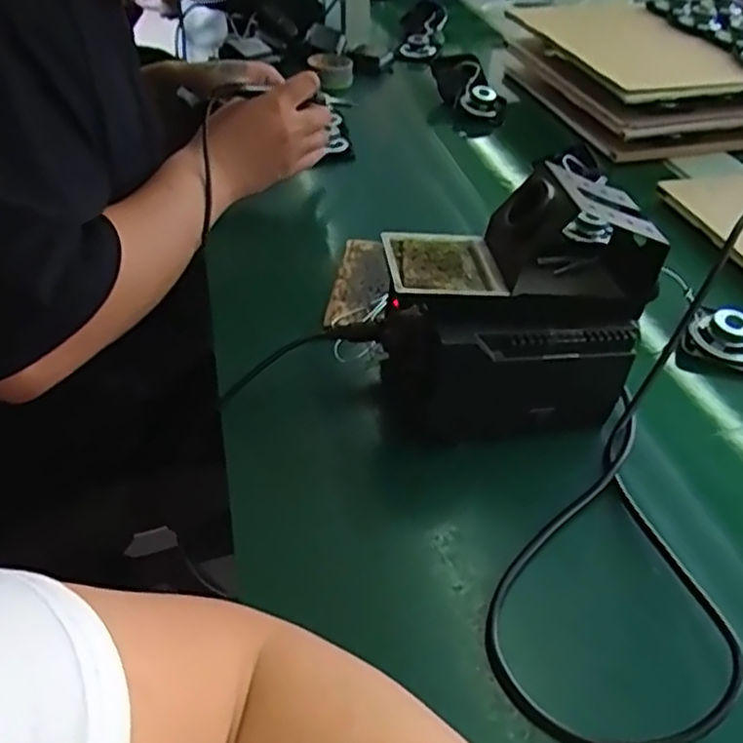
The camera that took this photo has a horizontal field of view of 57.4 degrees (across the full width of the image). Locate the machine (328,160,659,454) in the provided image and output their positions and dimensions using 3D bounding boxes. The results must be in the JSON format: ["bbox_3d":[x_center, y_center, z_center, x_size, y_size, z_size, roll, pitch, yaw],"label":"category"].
[{"bbox_3d":[0.084,-0.044,0.447,0.187,0.147,0.101,-6,43,-8],"label":"machine"}]

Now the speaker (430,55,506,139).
[{"bbox_3d":[0.133,-0.387,0.953,0.081,0.081,0.128,-4,42,-6],"label":"speaker"}]

